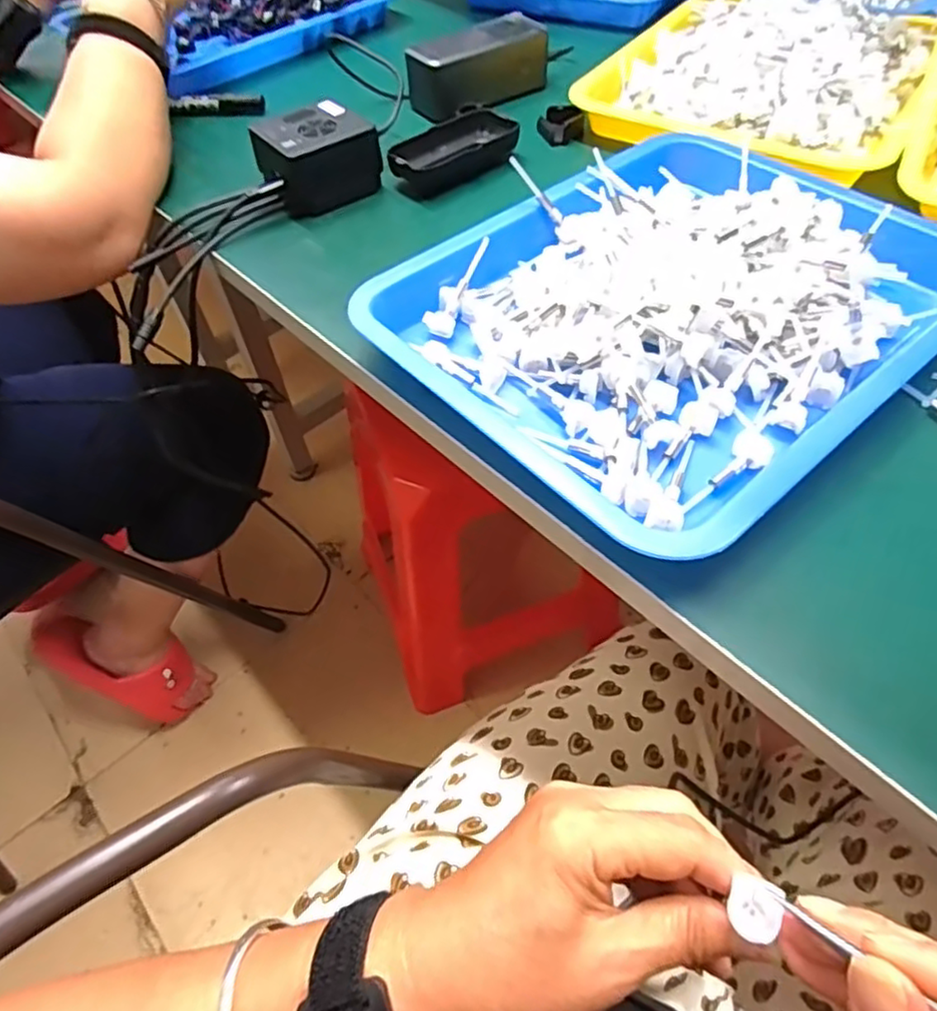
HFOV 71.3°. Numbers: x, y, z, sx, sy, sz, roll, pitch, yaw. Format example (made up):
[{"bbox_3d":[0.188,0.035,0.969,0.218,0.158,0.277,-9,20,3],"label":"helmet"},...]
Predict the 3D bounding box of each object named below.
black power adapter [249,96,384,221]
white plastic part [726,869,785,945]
[{"bbox_3d":[-0.121,-0.272,0.512,0.082,0.052,0.070,-39,61,-23],"label":"black power adapter"},{"bbox_3d":[0.097,0.135,0.219,0.015,0.005,0.017,22,58,18],"label":"white plastic part"}]

